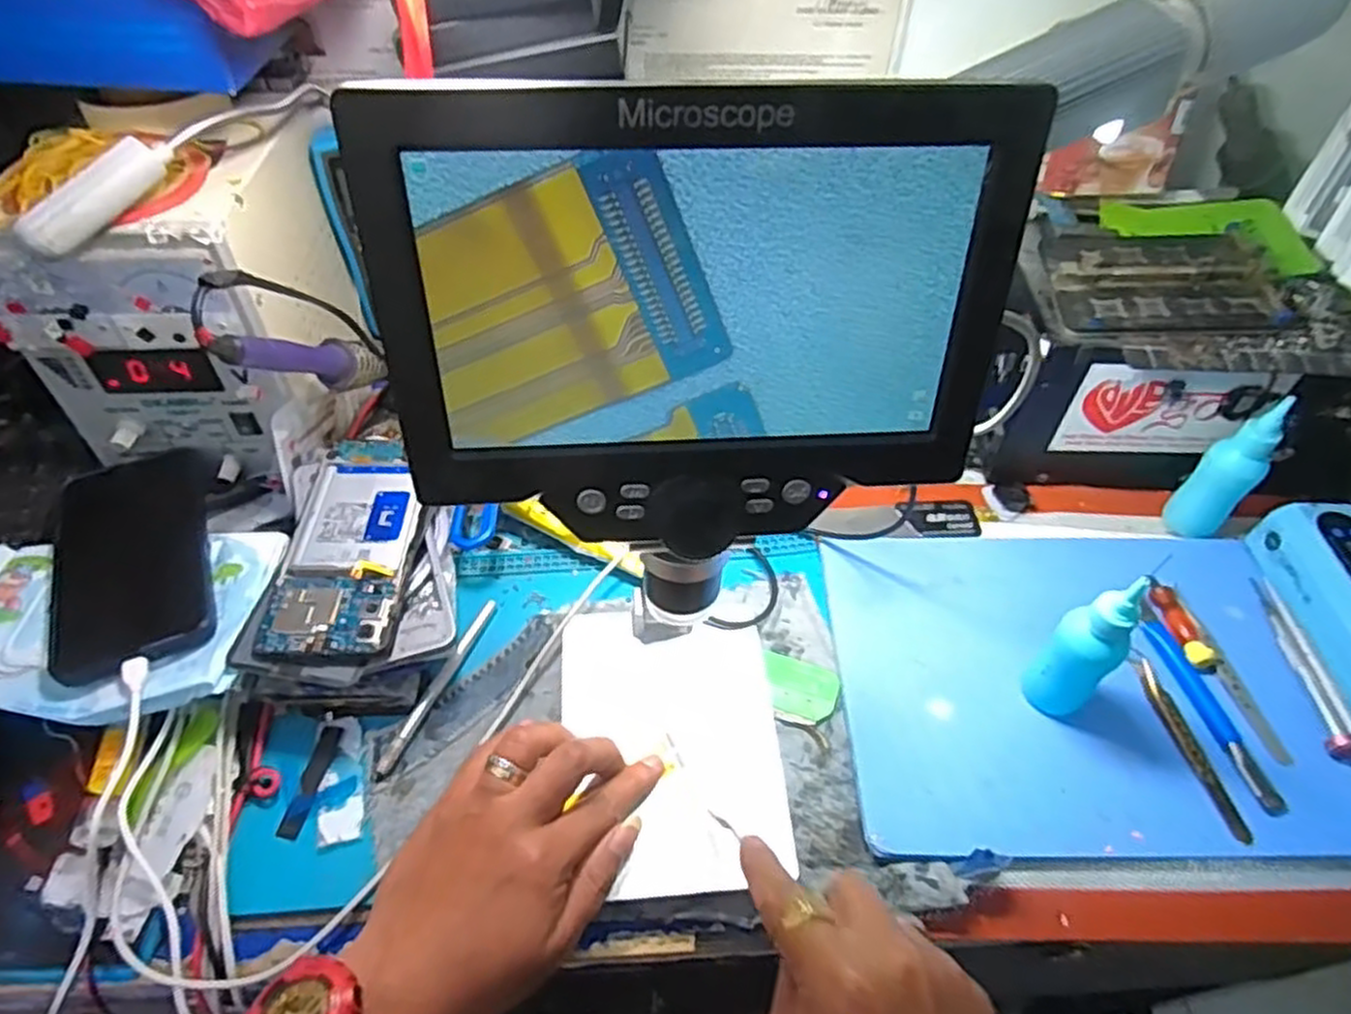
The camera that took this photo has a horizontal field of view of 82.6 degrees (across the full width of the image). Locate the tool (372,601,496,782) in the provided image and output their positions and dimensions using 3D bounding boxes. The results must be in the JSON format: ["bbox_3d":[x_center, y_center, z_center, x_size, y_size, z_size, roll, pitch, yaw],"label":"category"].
[{"bbox_3d":[-0.141,0.104,0.455,0.009,0.009,0.121,17,52,12],"label":"tool"}]

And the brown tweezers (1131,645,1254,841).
[{"bbox_3d":[0.296,0.135,0.444,0.011,0.005,0.110,-9,52,-9],"label":"brown tweezers"}]

